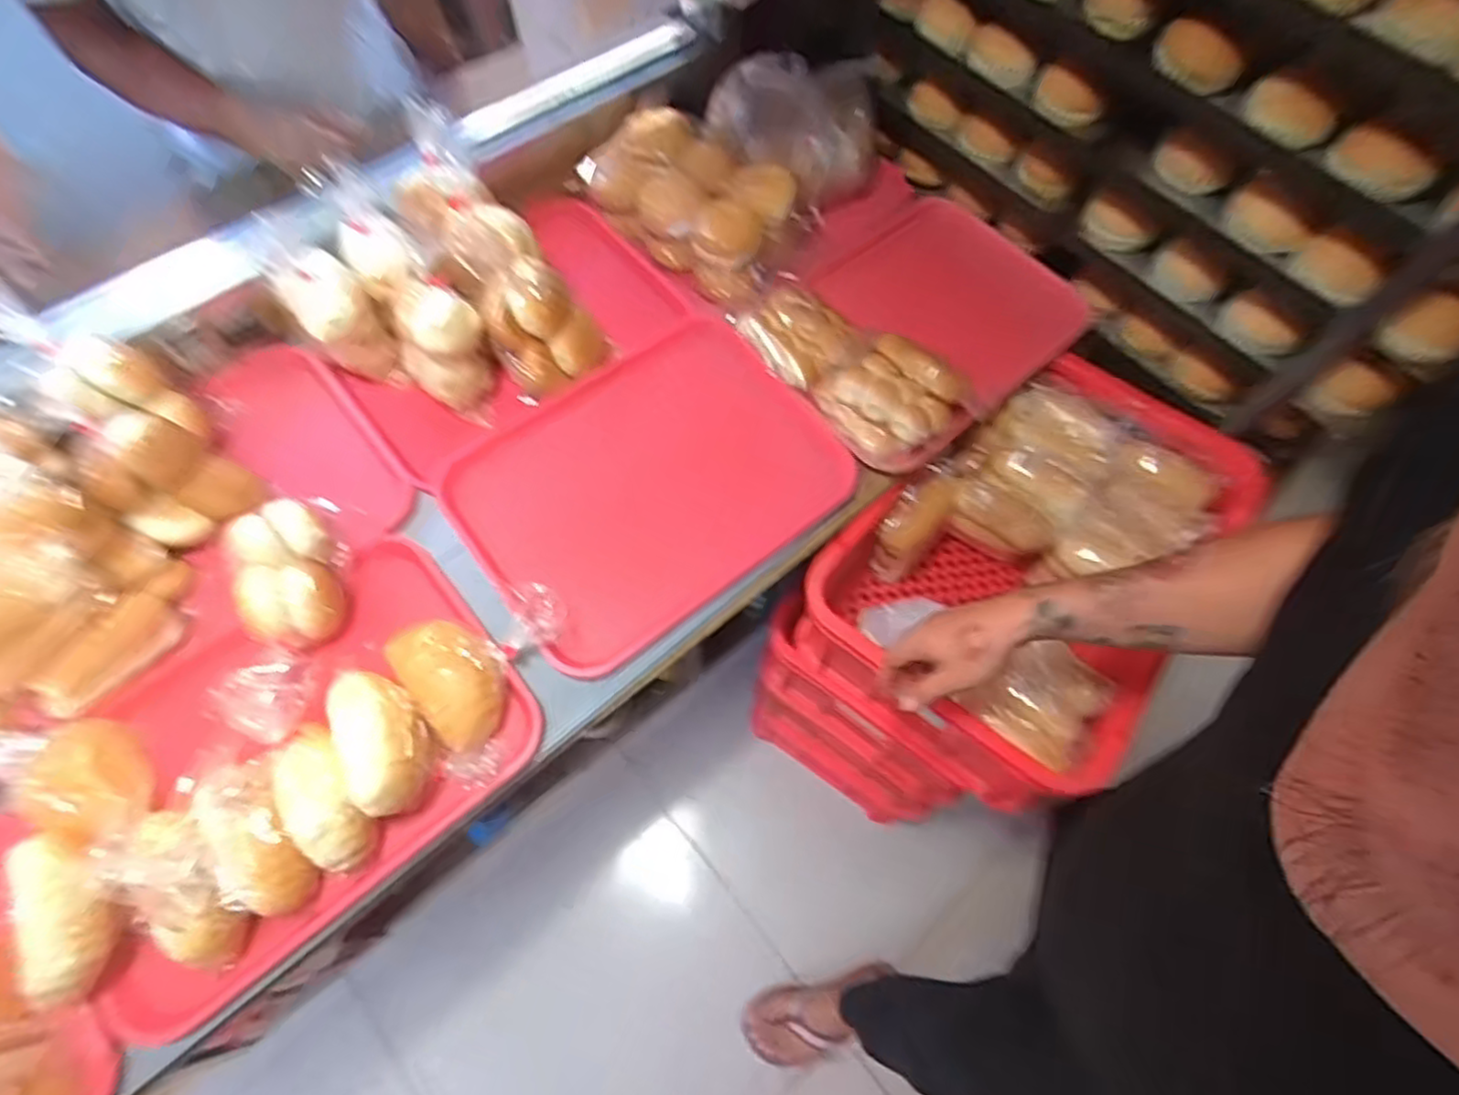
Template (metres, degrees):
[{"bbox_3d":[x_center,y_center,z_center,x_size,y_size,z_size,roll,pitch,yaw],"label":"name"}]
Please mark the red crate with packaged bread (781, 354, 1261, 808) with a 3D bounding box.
[{"bbox_3d":[0.370,0.018,0.908,0.374,0.206,0.512,36,69,14],"label":"red crate with packaged bread"}]

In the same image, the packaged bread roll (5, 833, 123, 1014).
[{"bbox_3d":[-0.528,0.289,0.562,0.076,0.058,0.133,-22,81,-13],"label":"packaged bread roll"}]

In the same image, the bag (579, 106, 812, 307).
[{"bbox_3d":[-0.038,-0.464,0.939,0.296,0.098,0.193,37,69,15],"label":"bag"}]

